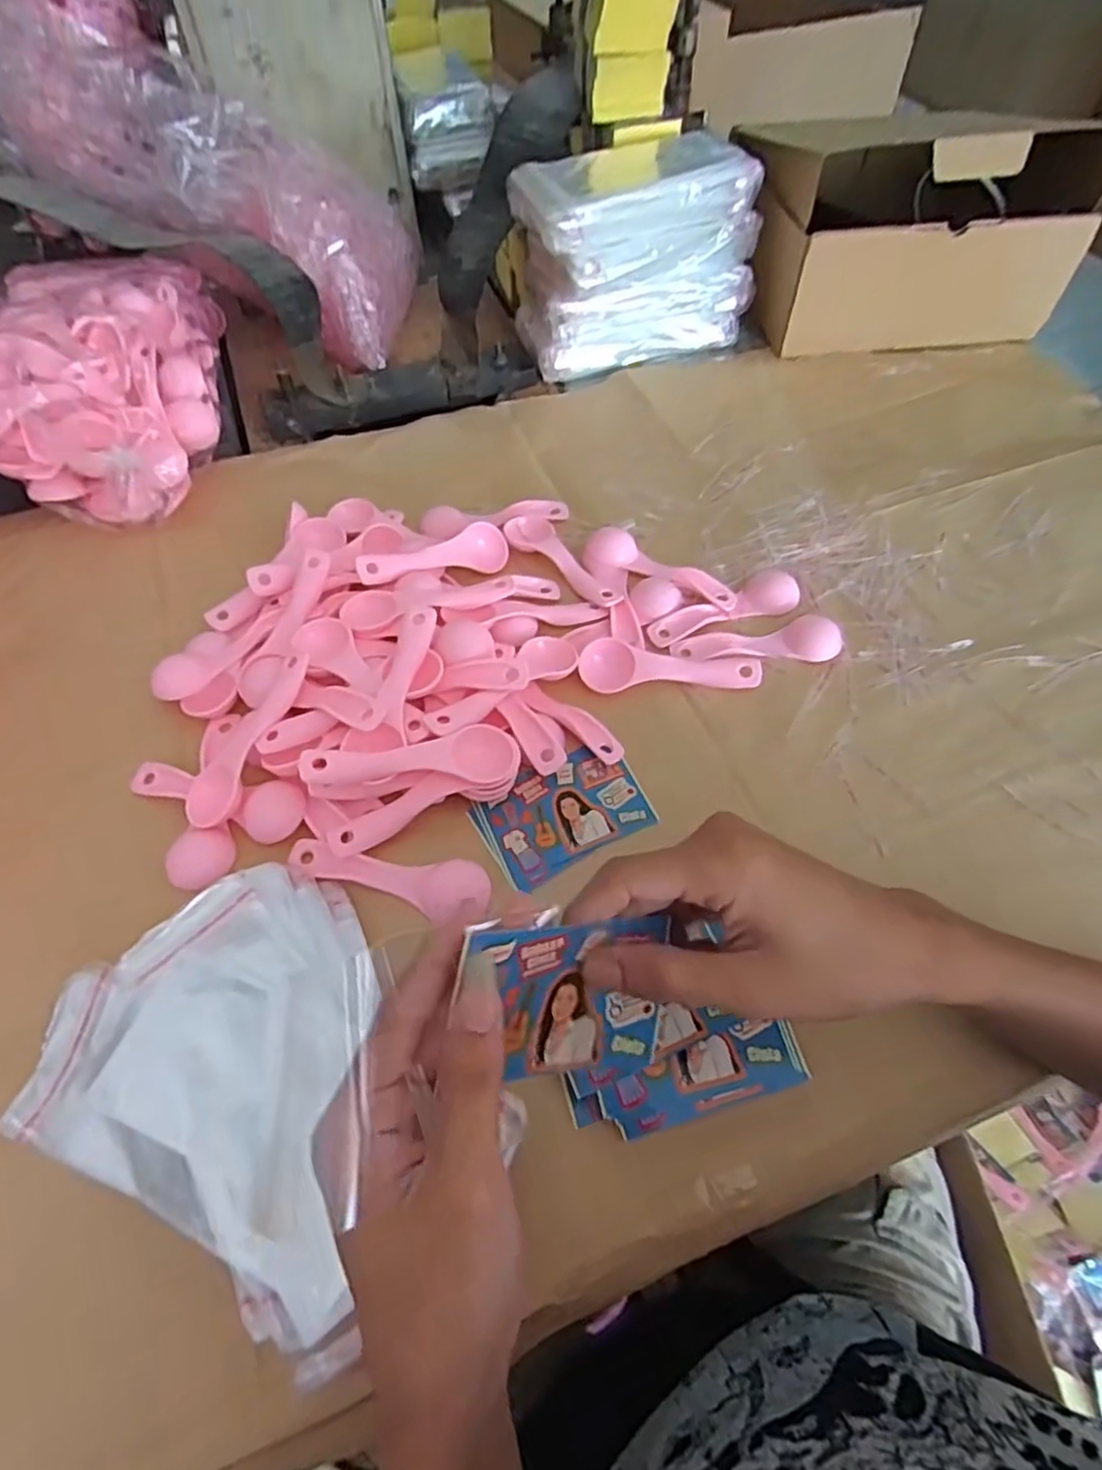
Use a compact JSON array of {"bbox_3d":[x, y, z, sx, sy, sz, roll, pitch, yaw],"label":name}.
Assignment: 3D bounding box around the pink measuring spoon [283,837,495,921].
[{"bbox_3d":[-0.088,0.078,0.371,0.112,0.016,0.029,8,58,7],"label":"pink measuring spoon"}]

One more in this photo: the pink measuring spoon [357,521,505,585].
[{"bbox_3d":[-0.081,-0.123,0.476,0.109,0.021,0.030,-20,58,-27],"label":"pink measuring spoon"}]

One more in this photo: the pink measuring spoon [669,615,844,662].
[{"bbox_3d":[0.134,-0.060,0.445,0.106,0.012,0.029,-10,58,-5],"label":"pink measuring spoon"}]

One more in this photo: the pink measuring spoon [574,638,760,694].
[{"bbox_3d":[0.074,-0.044,0.434,0.110,0.012,0.035,-2,57,1],"label":"pink measuring spoon"}]

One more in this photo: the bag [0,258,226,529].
[{"bbox_3d":[-0.358,-0.295,0.554,0.160,0.099,0.276,-16,58,-8],"label":"bag"}]

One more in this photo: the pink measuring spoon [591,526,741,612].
[{"bbox_3d":[0.076,-0.113,0.475,0.108,0.017,0.032,30,63,19],"label":"pink measuring spoon"}]

